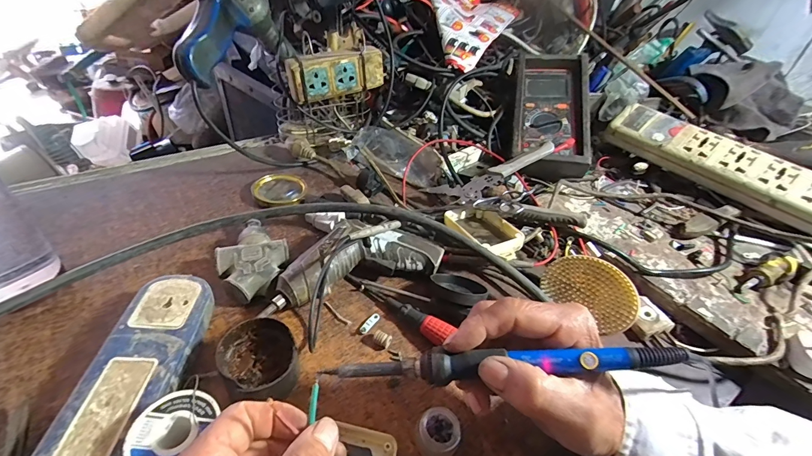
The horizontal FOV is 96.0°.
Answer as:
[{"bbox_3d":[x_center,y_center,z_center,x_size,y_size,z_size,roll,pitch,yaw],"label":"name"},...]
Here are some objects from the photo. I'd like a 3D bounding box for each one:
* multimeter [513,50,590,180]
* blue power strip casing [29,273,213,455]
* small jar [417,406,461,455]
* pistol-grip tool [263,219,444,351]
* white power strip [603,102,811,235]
[{"bbox_3d":[0.221,-0.193,0.573,0.118,0.064,0.245,8,70,2],"label":"multimeter"},{"bbox_3d":[-0.201,0.120,0.265,0.060,0.029,0.198,3,43,-4],"label":"blue power strip casing"},{"bbox_3d":[0.025,0.160,0.284,0.032,0.021,0.032,3,43,-3],"label":"small jar"},{"bbox_3d":[-0.053,0.039,0.368,0.176,0.042,0.094,-29,53,-32],"label":"pistol-grip tool"},{"bbox_3d":[0.483,-0.089,0.539,0.346,0.058,0.084,36,50,28],"label":"white power strip"}]

